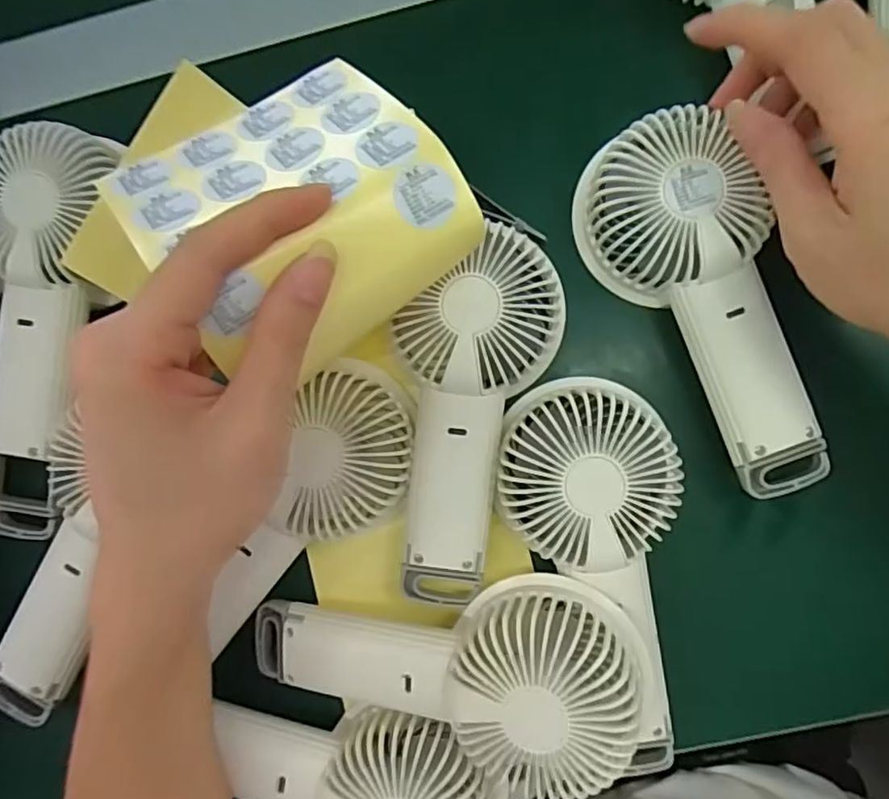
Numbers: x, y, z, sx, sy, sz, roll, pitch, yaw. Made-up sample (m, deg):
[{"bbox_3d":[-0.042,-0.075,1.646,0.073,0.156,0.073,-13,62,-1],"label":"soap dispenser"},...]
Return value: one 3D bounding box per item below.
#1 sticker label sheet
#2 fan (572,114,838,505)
[{"bbox_3d":[-0.054,-0.073,0.225,0.106,0.048,0.102,-38,87,3],"label":"sticker label sheet"},{"bbox_3d":[0.122,-0.041,0.282,0.067,0.037,0.177,-25,90,3],"label":"fan"}]

